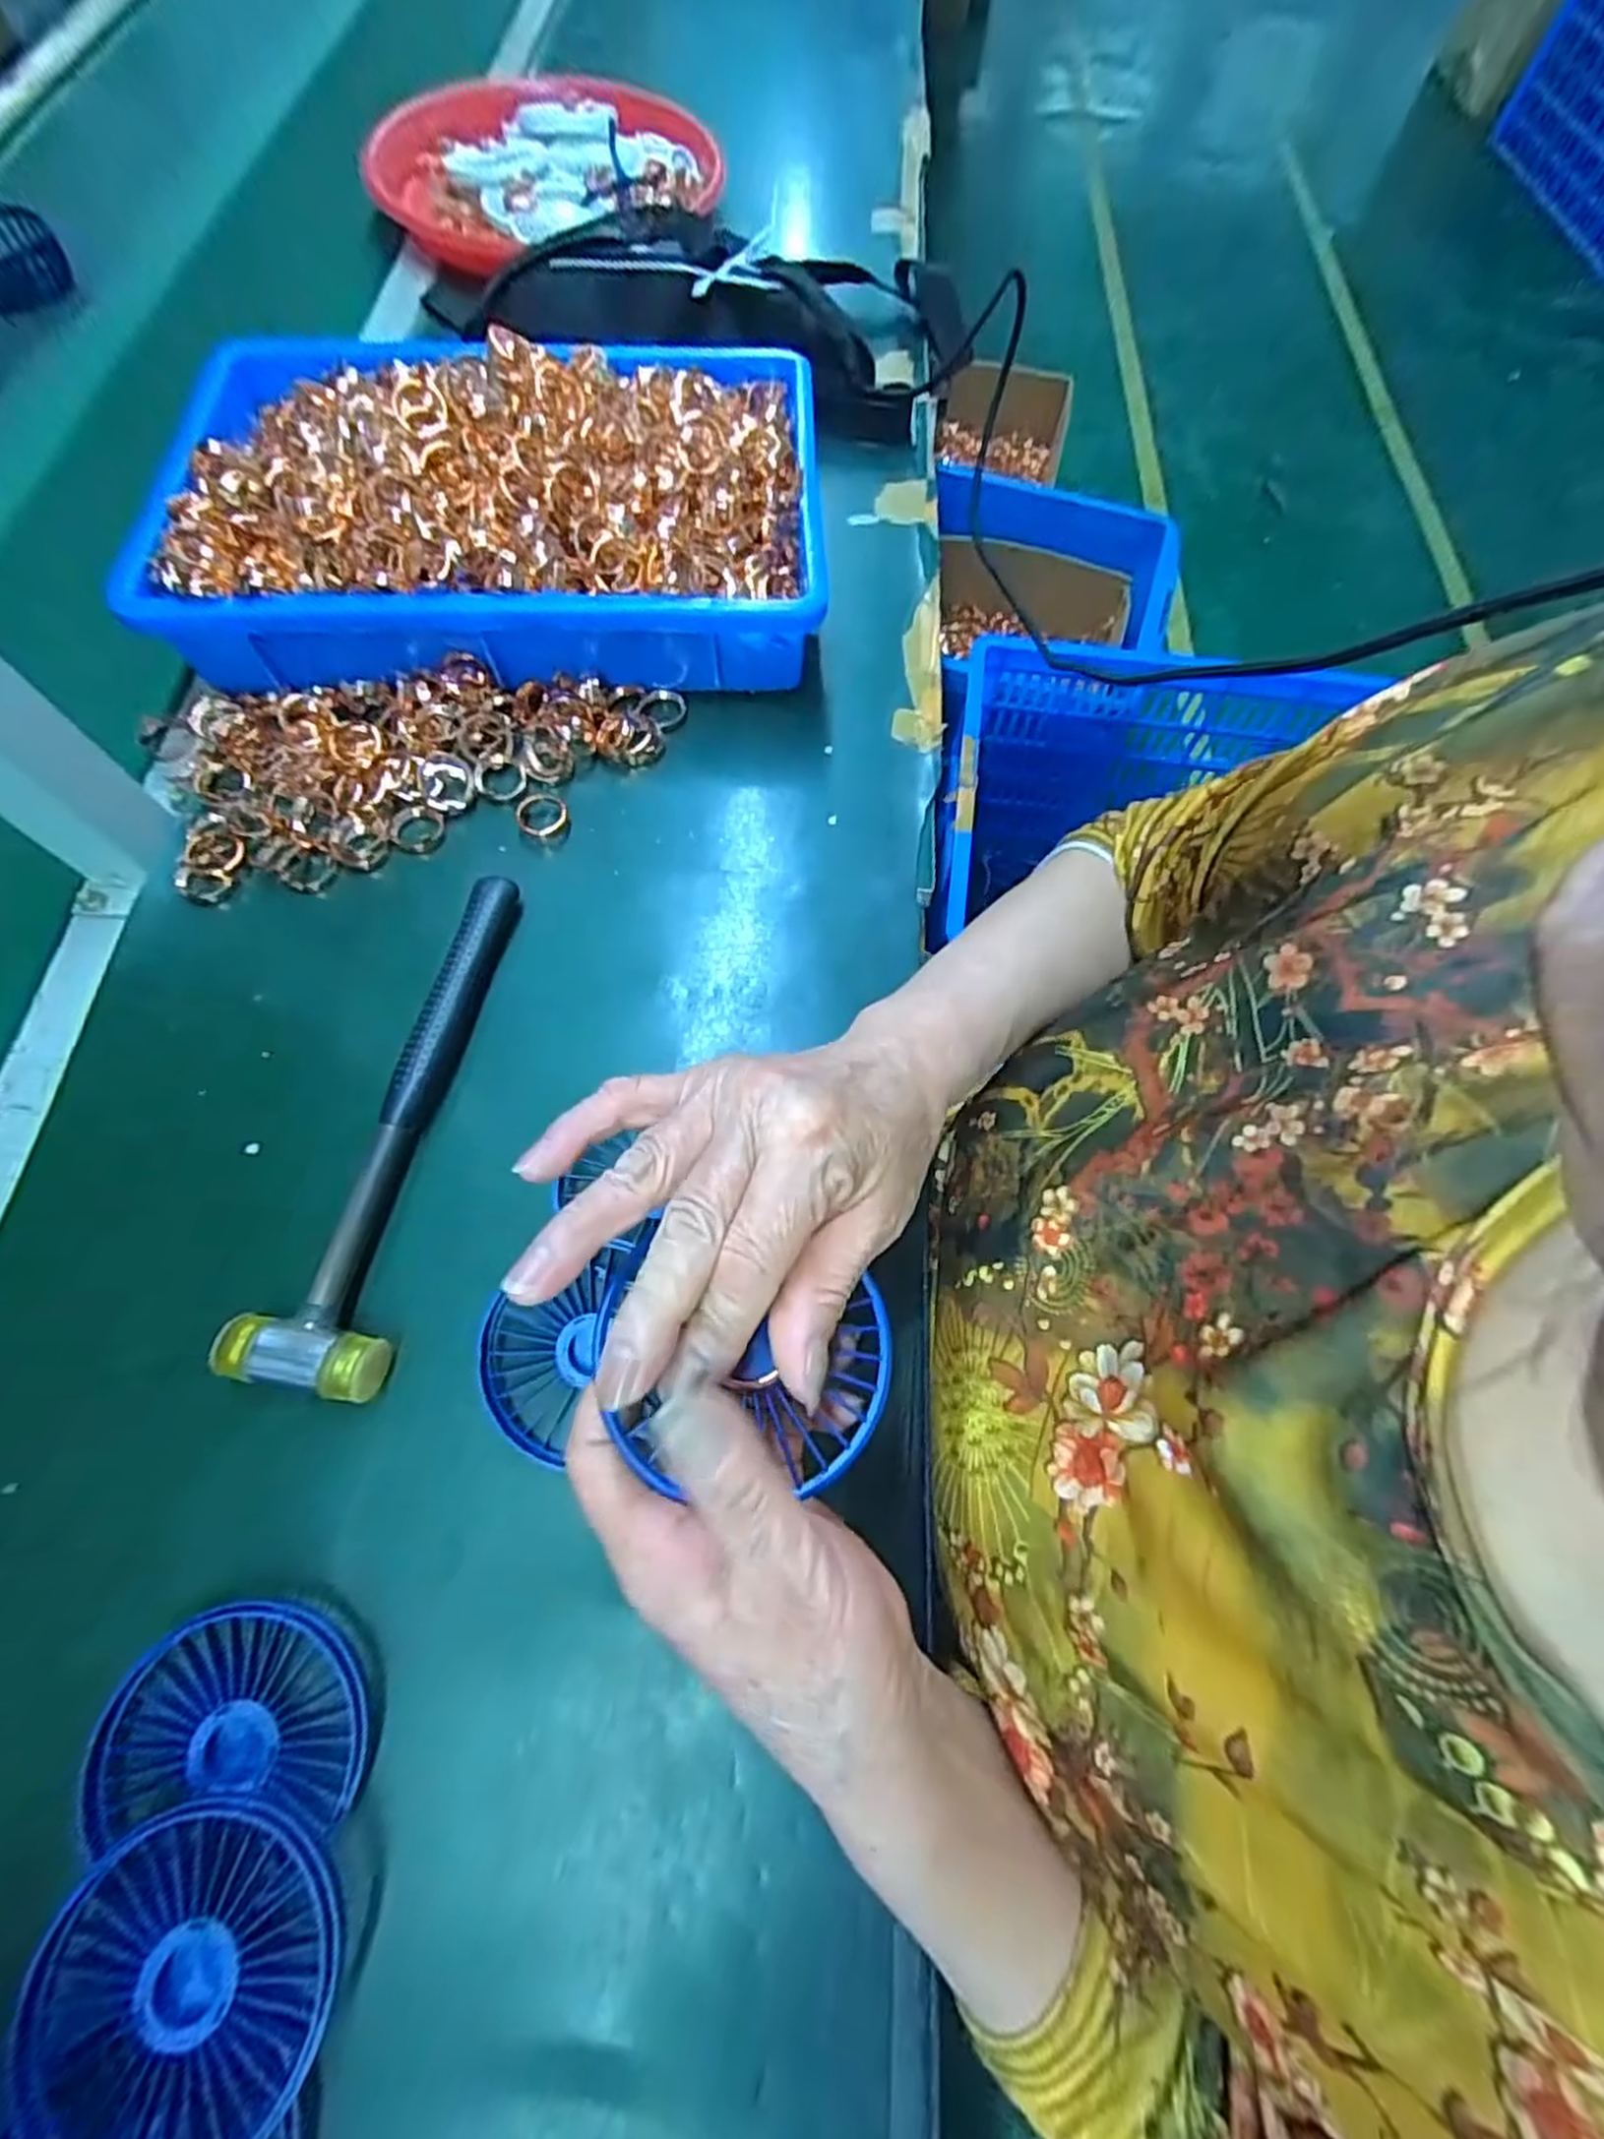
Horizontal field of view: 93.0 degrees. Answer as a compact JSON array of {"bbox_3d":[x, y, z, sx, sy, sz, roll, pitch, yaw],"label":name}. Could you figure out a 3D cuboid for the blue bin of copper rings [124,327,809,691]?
[{"bbox_3d":[-0.173,-0.332,0.438,0.352,0.099,0.226,-1,69,-3],"label":"blue bin of copper rings"}]

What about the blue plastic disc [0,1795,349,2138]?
[{"bbox_3d":[-0.191,0.285,0.238,0.088,0.023,0.083,1,69,-2],"label":"blue plastic disc"}]

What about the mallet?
[{"bbox_3d":[-0.186,0.016,0.343,0.061,0.020,0.236,6,69,0],"label":"mallet"}]

